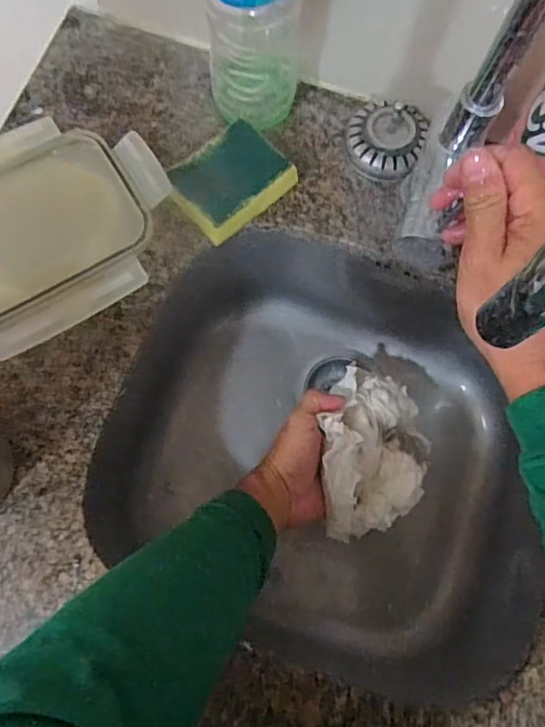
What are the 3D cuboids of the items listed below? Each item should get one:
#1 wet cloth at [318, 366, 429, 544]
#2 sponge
[{"bbox_3d":[0.101,0.084,0.532,0.103,0.059,0.157,-1,74,-2],"label":"wet cloth"},{"bbox_3d":[-0.037,-0.159,0.489,0.095,0.031,0.071,-41,79,-12],"label":"sponge"}]

